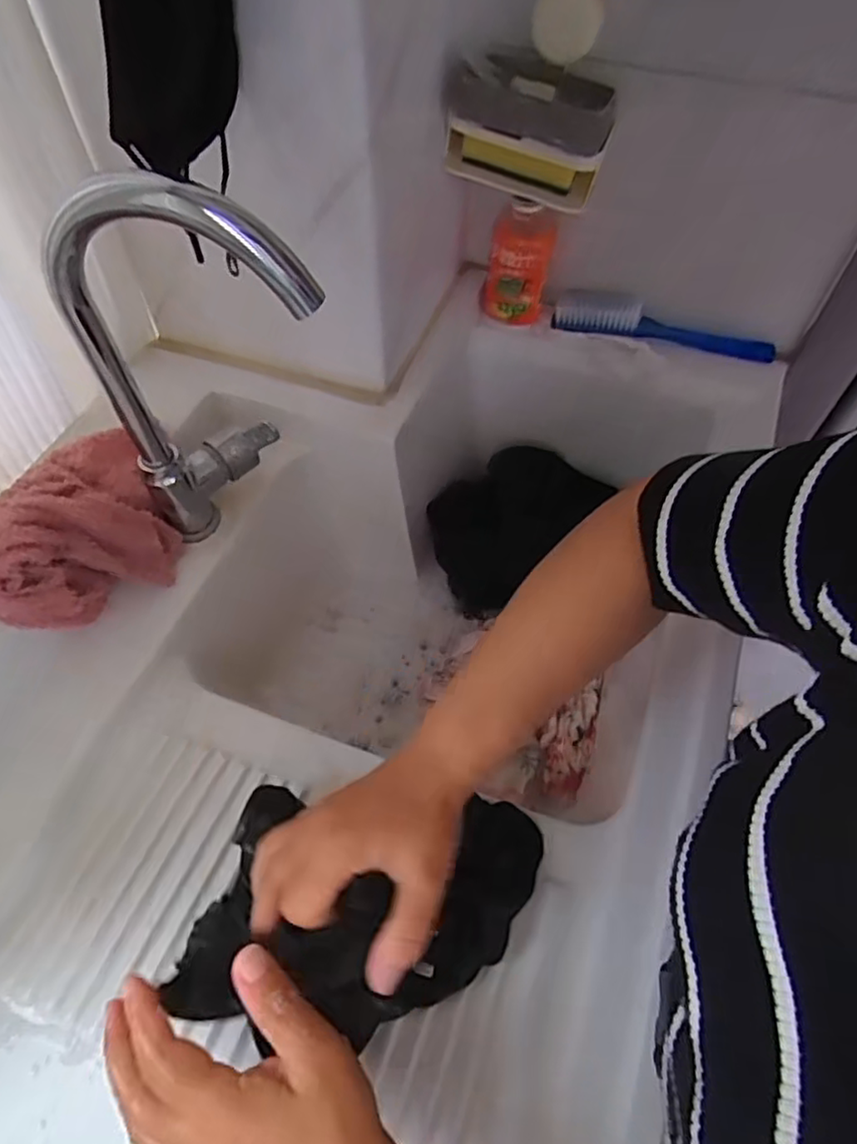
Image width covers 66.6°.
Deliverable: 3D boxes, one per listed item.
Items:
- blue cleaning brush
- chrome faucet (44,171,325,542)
[{"bbox_3d":[0.255,-0.267,0.705,0.232,0.035,0.045,18,60,11],"label":"blue cleaning brush"},{"bbox_3d":[-0.150,-0.116,0.467,0.141,0.309,0.102,37,65,20],"label":"chrome faucet"}]

